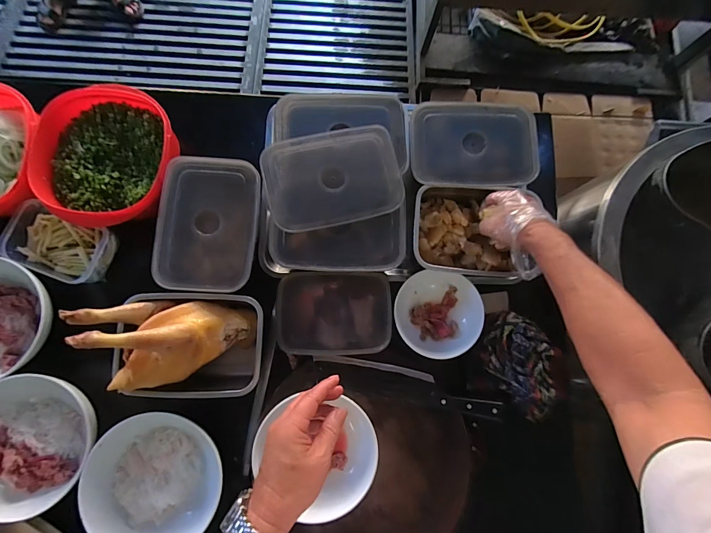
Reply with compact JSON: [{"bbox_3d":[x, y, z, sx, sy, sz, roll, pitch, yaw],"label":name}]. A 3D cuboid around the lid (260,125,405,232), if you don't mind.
[{"bbox_3d":[-0.036,-0.146,0.561,0.210,0.020,0.150,-13,82,-5],"label":"lid"}]

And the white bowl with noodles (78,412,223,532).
[{"bbox_3d":[-0.306,0.330,0.543,0.200,0.065,0.189,41,81,4],"label":"white bowl with noodles"}]

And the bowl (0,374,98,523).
[{"bbox_3d":[-0.496,0.277,0.546,0.186,0.085,0.196,0,81,-2],"label":"bowl"}]

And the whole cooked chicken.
[{"bbox_3d":[-0.280,0.105,0.505,0.211,0.157,0.129,-14,82,-5],"label":"whole cooked chicken"}]

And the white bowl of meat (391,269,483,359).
[{"bbox_3d":[0.139,0.079,0.603,0.143,0.049,0.149,0,81,-2],"label":"white bowl of meat"}]

